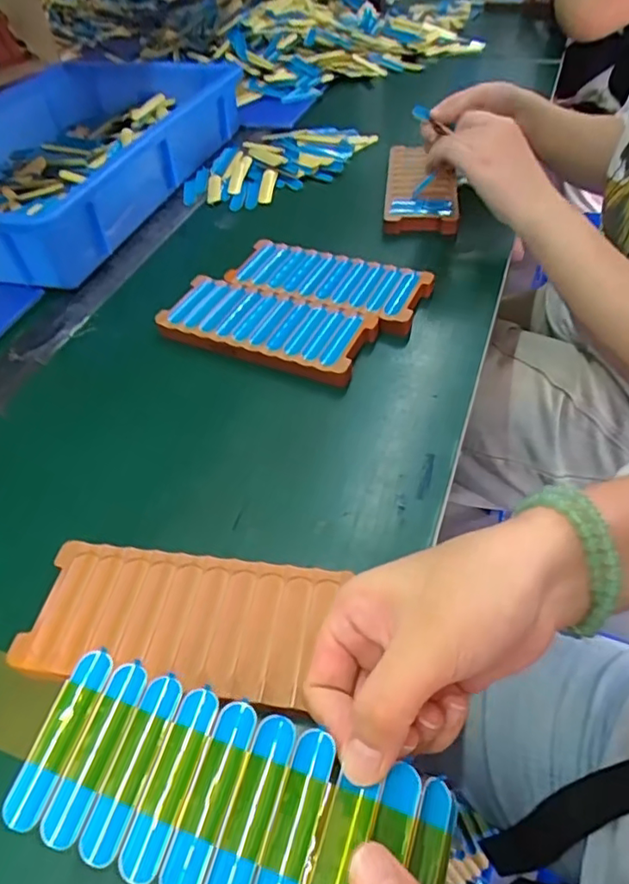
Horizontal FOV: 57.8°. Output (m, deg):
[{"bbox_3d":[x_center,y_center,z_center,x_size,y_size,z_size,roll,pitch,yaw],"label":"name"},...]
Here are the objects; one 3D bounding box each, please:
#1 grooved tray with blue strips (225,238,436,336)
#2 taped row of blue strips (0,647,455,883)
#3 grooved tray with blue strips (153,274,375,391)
[{"bbox_3d":[0.012,-0.143,0.510,0.174,0.017,0.074,19,53,21],"label":"grooved tray with blue strips"},{"bbox_3d":[-0.031,0.127,0.202,0.151,0.013,0.061,13,51,12],"label":"taped row of blue strips"},{"bbox_3d":[-0.040,-0.097,0.476,0.173,0.019,0.076,17,53,20],"label":"grooved tray with blue strips"}]

